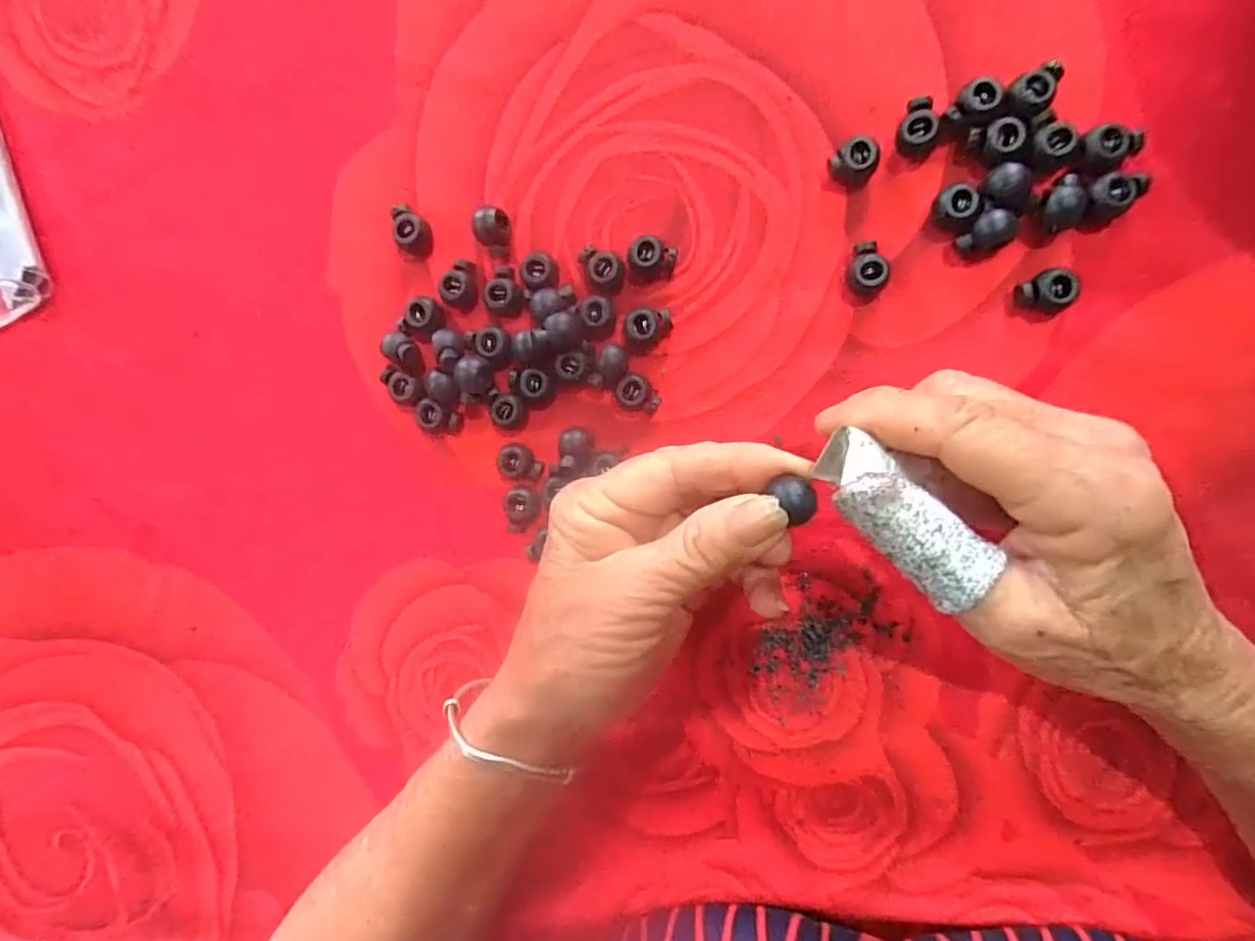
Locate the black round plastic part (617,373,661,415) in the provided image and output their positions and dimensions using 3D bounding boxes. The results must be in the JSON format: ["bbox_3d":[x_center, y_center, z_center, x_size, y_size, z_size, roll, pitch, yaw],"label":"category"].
[{"bbox_3d":[0.005,-0.030,0.238,0.018,0.012,0.014,44,98,2],"label":"black round plastic part"}]

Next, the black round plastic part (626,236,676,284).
[{"bbox_3d":[0.009,-0.084,0.232,0.018,0.012,0.015,13,95,6],"label":"black round plastic part"}]

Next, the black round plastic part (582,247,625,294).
[{"bbox_3d":[-0.010,-0.080,0.235,0.017,0.011,0.014,15,96,6],"label":"black round plastic part"}]

